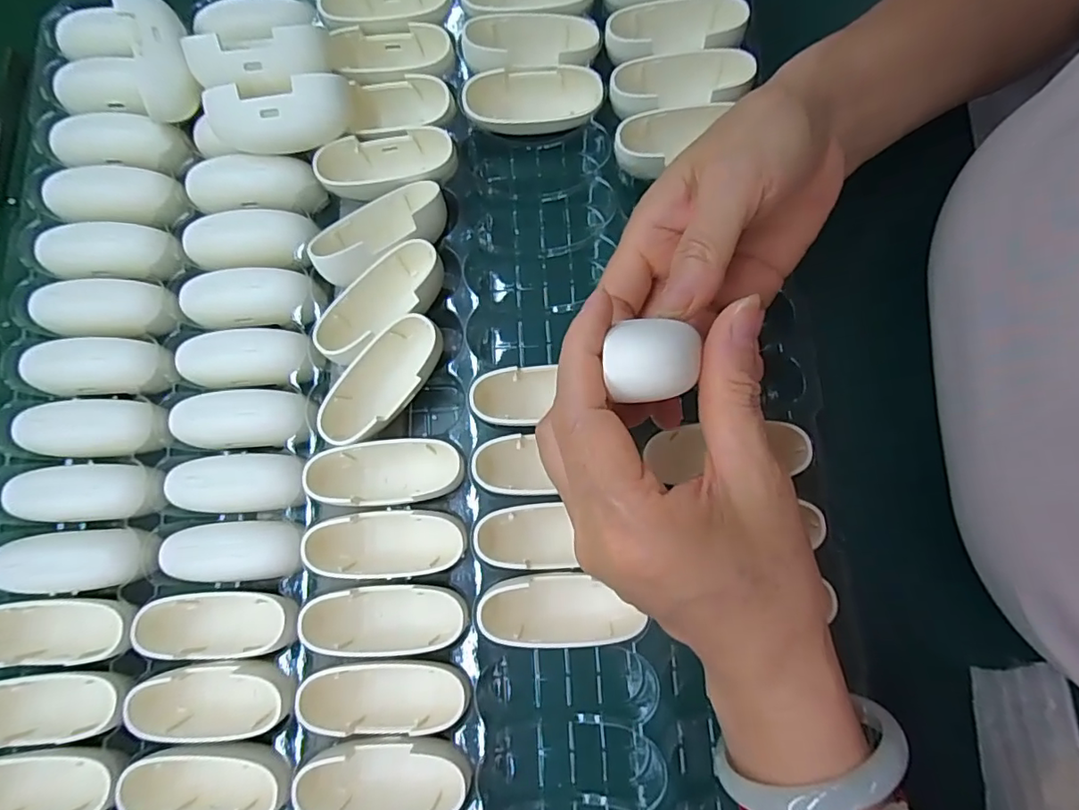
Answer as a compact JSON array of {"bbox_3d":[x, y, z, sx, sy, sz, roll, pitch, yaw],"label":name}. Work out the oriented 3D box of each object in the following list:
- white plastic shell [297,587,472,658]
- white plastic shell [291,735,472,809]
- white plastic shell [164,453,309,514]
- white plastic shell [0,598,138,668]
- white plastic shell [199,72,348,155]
[{"bbox_3d":[-0.070,0.094,0.242,0.075,0.024,0.027,2,79,2],"label":"white plastic shell"},{"bbox_3d":[-0.065,0.154,0.225,0.075,0.026,0.035,-11,77,10],"label":"white plastic shell"},{"bbox_3d":[-0.141,0.036,0.258,0.063,0.010,0.027,-5,79,1],"label":"white plastic shell"},{"bbox_3d":[-0.213,0.101,0.245,0.070,0.017,0.027,-1,79,2],"label":"white plastic shell"},{"bbox_3d":[-0.124,-0.139,0.268,0.065,0.029,0.020,-8,79,0],"label":"white plastic shell"}]

